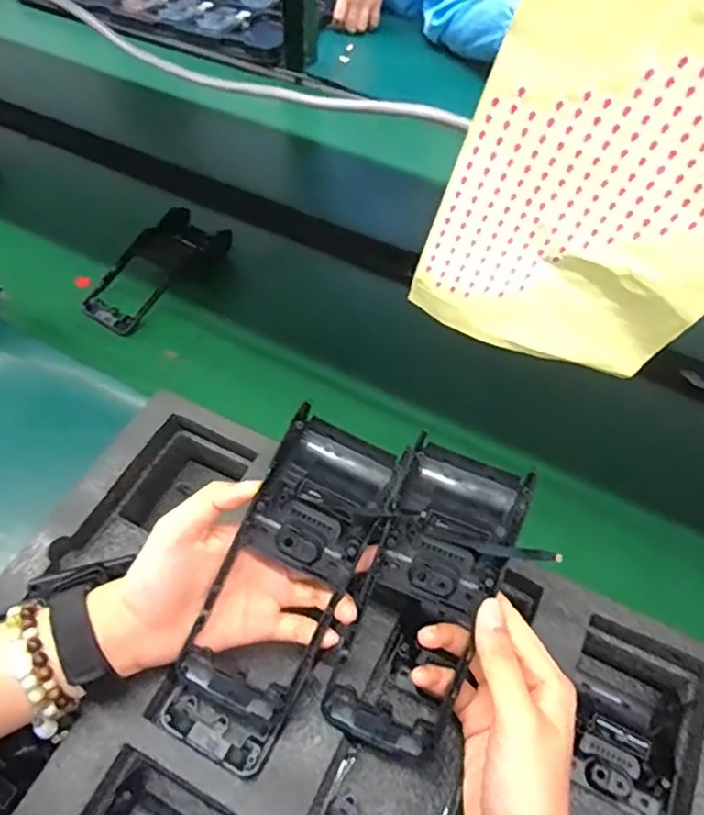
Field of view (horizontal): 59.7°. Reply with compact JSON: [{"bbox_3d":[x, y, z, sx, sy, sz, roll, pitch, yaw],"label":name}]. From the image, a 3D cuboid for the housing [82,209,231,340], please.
[{"bbox_3d":[-0.227,-0.157,0.707,0.084,0.044,0.171,33,59,18],"label":"housing"}]

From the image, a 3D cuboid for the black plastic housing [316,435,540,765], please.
[{"bbox_3d":[0.046,0.113,0.365,0.081,0.041,0.178,22,80,11],"label":"black plastic housing"}]

